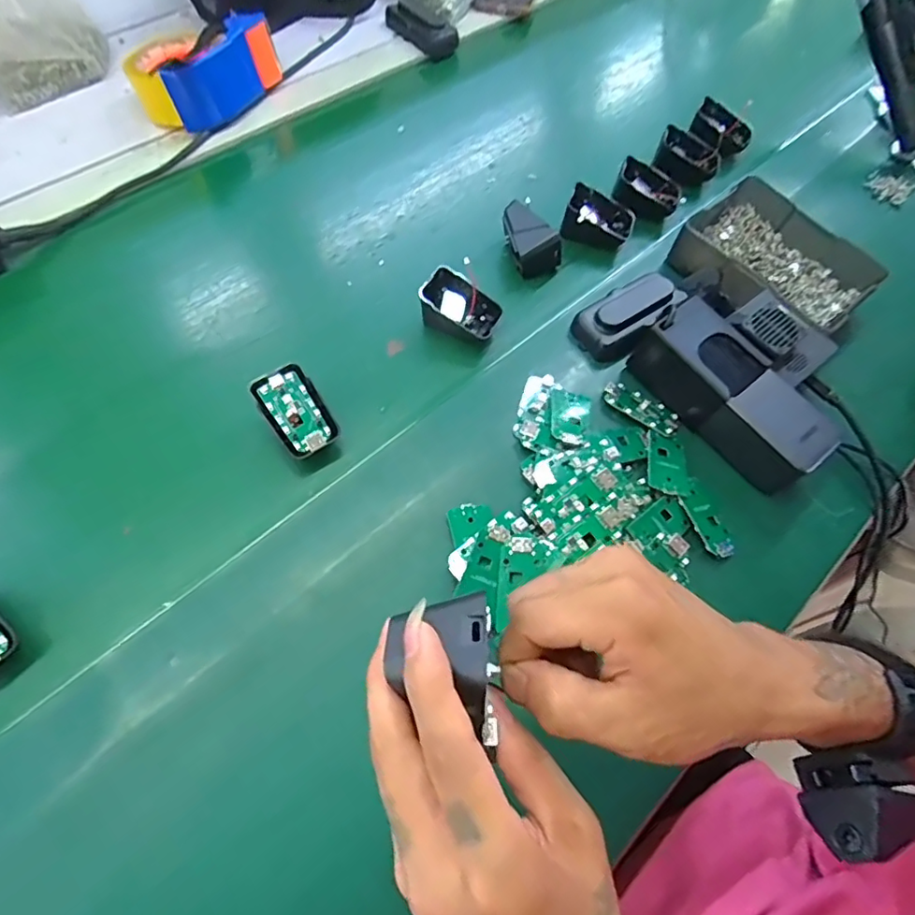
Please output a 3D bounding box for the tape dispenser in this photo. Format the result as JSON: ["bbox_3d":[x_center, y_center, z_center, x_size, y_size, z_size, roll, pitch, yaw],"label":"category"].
[{"bbox_3d":[-0.284,-0.426,0.616,0.096,0.066,0.148,33,68,18],"label":"tape dispenser"}]

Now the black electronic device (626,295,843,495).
[{"bbox_3d":[0.217,-0.049,0.441,0.057,0.065,0.151,-33,69,-18],"label":"black electronic device"}]

